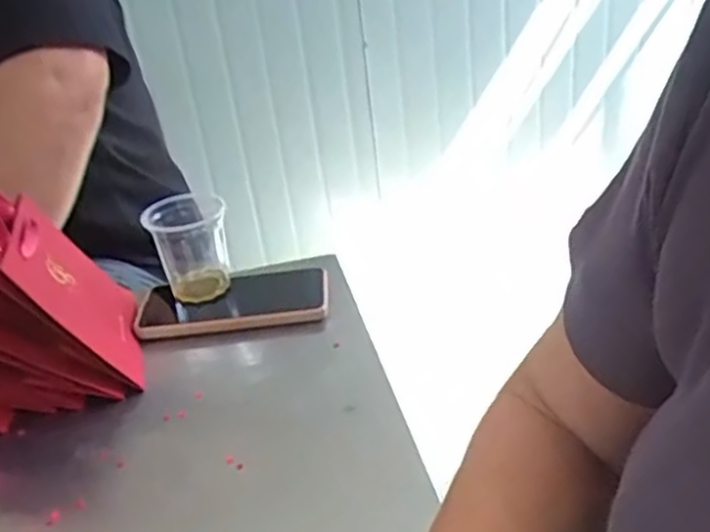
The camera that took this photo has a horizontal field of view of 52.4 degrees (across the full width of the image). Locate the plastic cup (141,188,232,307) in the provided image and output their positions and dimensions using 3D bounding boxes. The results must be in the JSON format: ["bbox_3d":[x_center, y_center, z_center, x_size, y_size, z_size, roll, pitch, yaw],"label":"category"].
[{"bbox_3d":[-0.146,-0.017,0.653,0.067,0.092,0.081,-11,28,-6],"label":"plastic cup"}]

